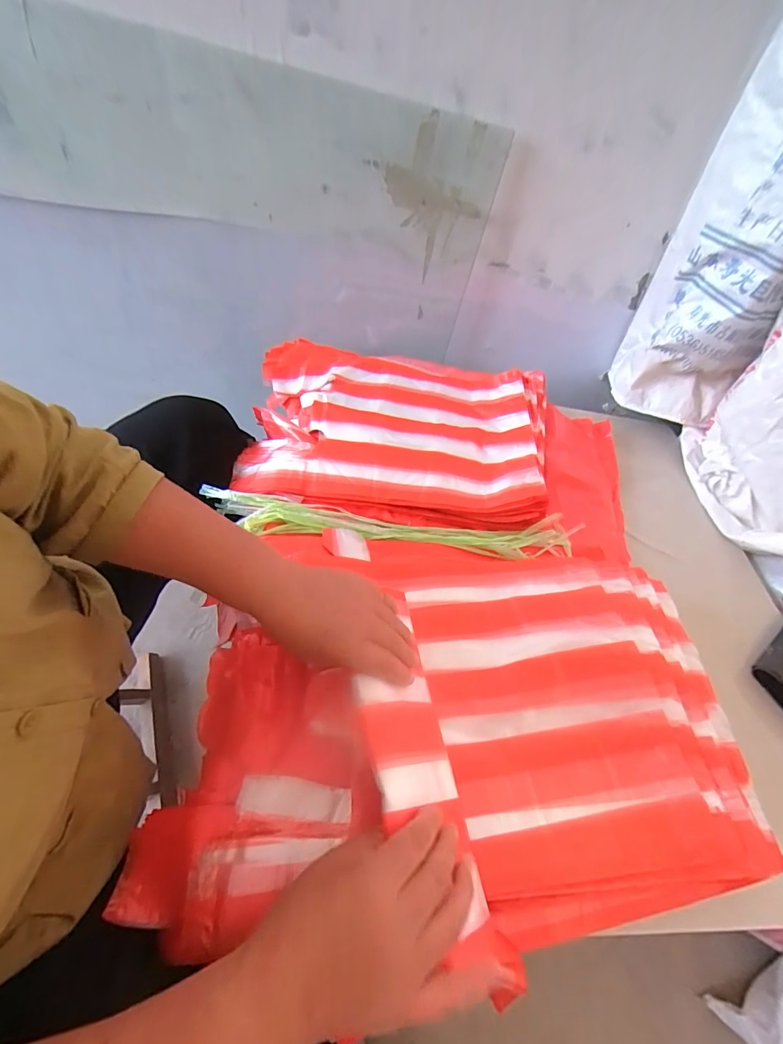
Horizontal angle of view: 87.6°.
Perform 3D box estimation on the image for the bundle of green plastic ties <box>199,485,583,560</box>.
[{"bbox_3d":[0.003,0.004,0.552,0.495,0.031,0.060,5,56,-2],"label":"bundle of green plastic ties"}]

